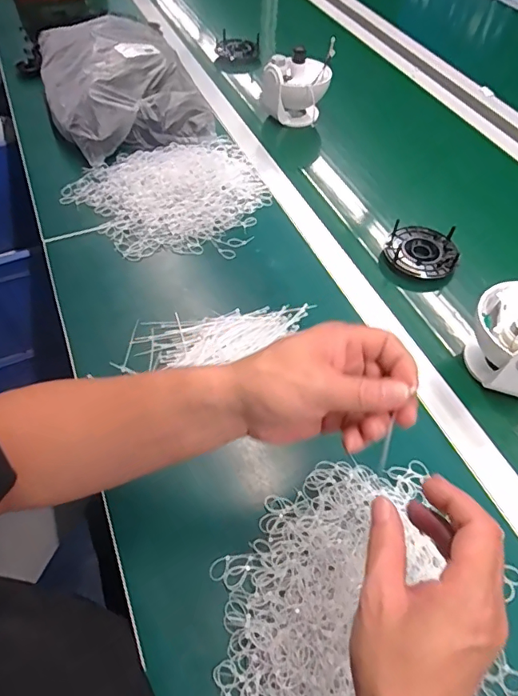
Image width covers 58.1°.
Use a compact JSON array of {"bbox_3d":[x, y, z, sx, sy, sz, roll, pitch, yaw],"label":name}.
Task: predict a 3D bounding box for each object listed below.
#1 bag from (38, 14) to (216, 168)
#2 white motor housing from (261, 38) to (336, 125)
[{"bbox_3d":[-0.253,-0.475,0.835,0.242,0.088,0.340,-20,57,-16],"label":"bag"},{"bbox_3d":[0.065,-0.472,0.824,0.119,0.134,0.071,10,54,4],"label":"white motor housing"}]

